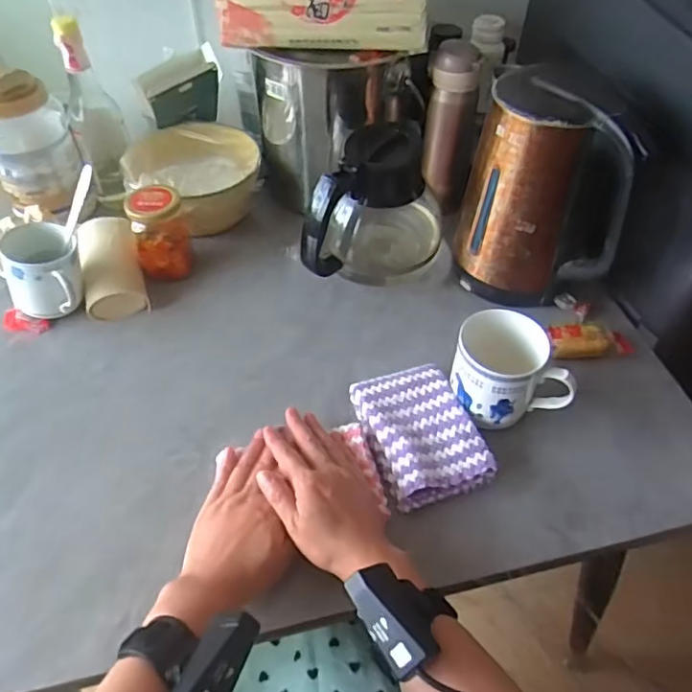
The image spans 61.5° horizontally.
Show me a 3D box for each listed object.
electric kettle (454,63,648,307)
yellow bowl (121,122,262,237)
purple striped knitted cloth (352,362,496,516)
[{"bbox_3d":[0.218,-0.163,0.647,0.158,0.245,0.144,16,51,13],"label":"electric kettle"},{"bbox_3d":[-0.205,-0.224,0.784,0.162,0.090,0.163,0,50,0],"label":"yellow bowl"},{"bbox_3d":[0.072,0.085,0.575,0.093,0.035,0.140,-16,52,-14],"label":"purple striped knitted cloth"}]

